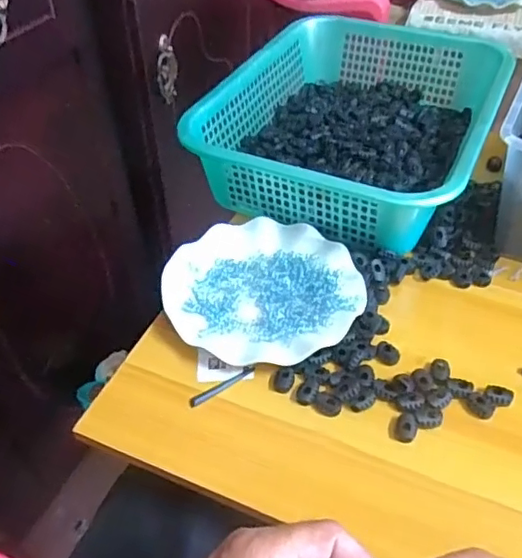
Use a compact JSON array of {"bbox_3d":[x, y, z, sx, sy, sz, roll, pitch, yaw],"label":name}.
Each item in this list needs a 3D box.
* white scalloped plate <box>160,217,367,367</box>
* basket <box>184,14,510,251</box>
[{"bbox_3d":[0.000,0.007,0.559,0.180,0.018,0.180,-1,47,1],"label":"white scalloped plate"},{"bbox_3d":[0.119,-0.202,0.701,0.292,0.091,0.373,18,50,18],"label":"basket"}]

